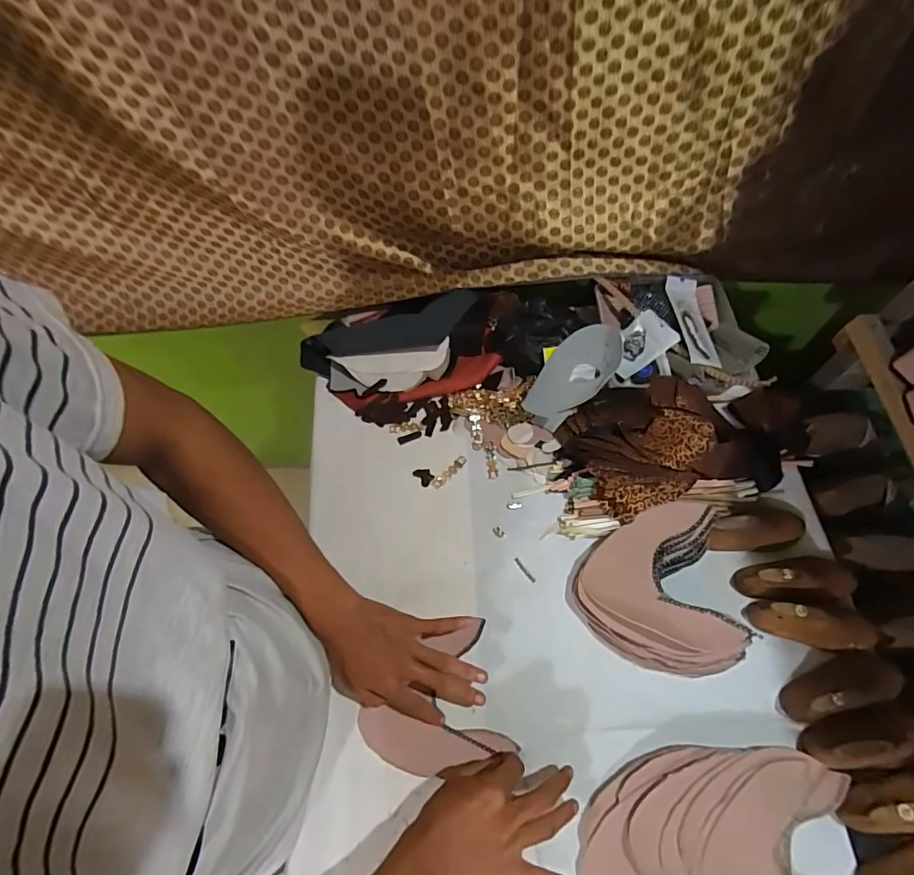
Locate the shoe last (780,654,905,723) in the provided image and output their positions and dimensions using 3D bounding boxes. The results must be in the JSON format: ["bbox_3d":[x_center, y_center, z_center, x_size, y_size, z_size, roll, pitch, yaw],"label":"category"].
[{"bbox_3d":[0.430,0.275,0.535,0.132,0.053,0.050,-13,62,-4],"label":"shoe last"}]

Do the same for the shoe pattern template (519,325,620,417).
[{"bbox_3d":[0.172,-0.090,0.703,0.165,0.039,0.082,-44,67,2],"label":"shoe pattern template"}]

